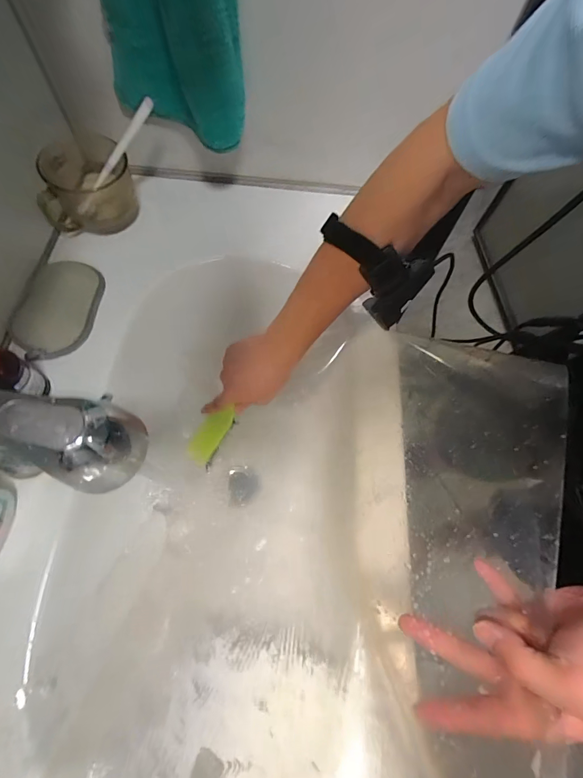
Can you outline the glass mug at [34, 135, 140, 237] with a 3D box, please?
[{"bbox_3d":[-0.273,-0.273,0.476,0.110,0.093,0.082,-6,66,-6],"label":"glass mug"}]

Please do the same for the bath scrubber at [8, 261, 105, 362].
[{"bbox_3d":[-0.297,-0.100,0.457,0.083,0.032,0.143,0,66,-3],"label":"bath scrubber"}]

